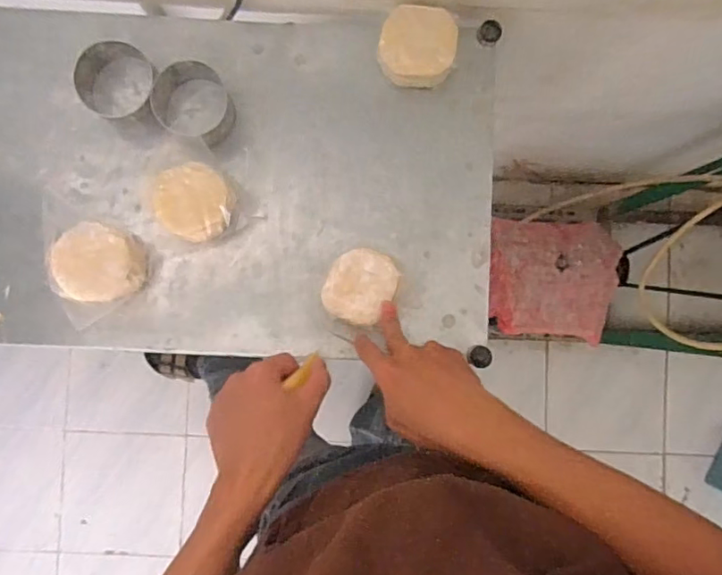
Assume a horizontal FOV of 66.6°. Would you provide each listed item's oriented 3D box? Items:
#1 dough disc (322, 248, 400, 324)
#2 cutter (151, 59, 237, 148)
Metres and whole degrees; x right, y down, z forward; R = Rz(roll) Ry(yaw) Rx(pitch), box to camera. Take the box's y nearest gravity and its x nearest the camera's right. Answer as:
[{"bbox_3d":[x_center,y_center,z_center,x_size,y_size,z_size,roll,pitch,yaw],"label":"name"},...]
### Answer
[{"bbox_3d":[0.000,-0.002,0.578,0.070,0.014,0.077,0,88,-1],"label":"dough disc"},{"bbox_3d":[-0.184,-0.203,0.613,0.080,0.055,0.078,0,88,-1],"label":"cutter"}]

